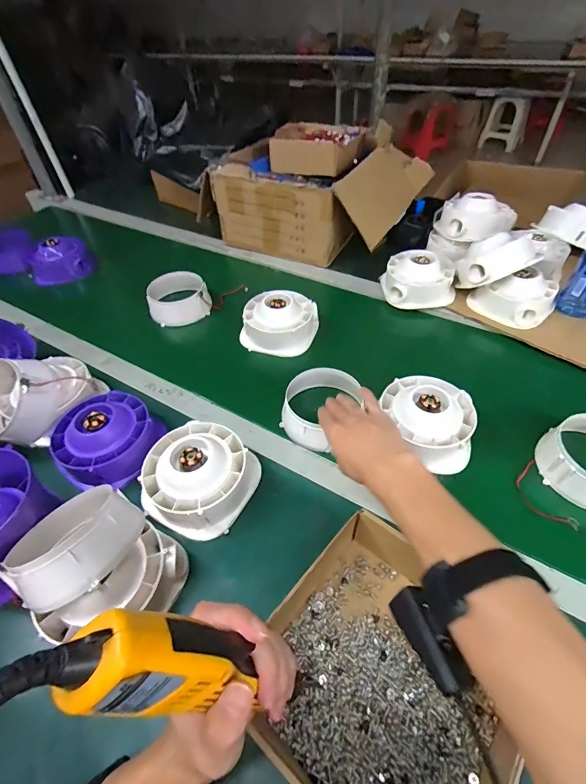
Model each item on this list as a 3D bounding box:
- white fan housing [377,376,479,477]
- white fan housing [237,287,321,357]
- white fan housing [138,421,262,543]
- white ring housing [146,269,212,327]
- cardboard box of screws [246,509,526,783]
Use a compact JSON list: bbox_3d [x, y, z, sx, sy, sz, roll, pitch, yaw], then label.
[{"bbox_3d":[0.196,0.033,0.527,0.118,0.058,0.139,-34,55,-25],"label":"white fan housing"},{"bbox_3d":[-0.024,-0.140,0.695,0.135,0.065,0.111,5,48,6],"label":"white fan housing"},{"bbox_3d":[-0.123,0.104,0.478,0.132,0.063,0.133,20,52,19],"label":"white fan housing"},{"bbox_3d":[-0.242,-0.197,0.771,0.115,0.057,0.119,-22,51,-17],"label":"white ring housing"},{"bbox_3d":[0.078,0.249,0.329,0.213,0.073,0.207,33,57,27],"label":"cardboard box of screws"}]

